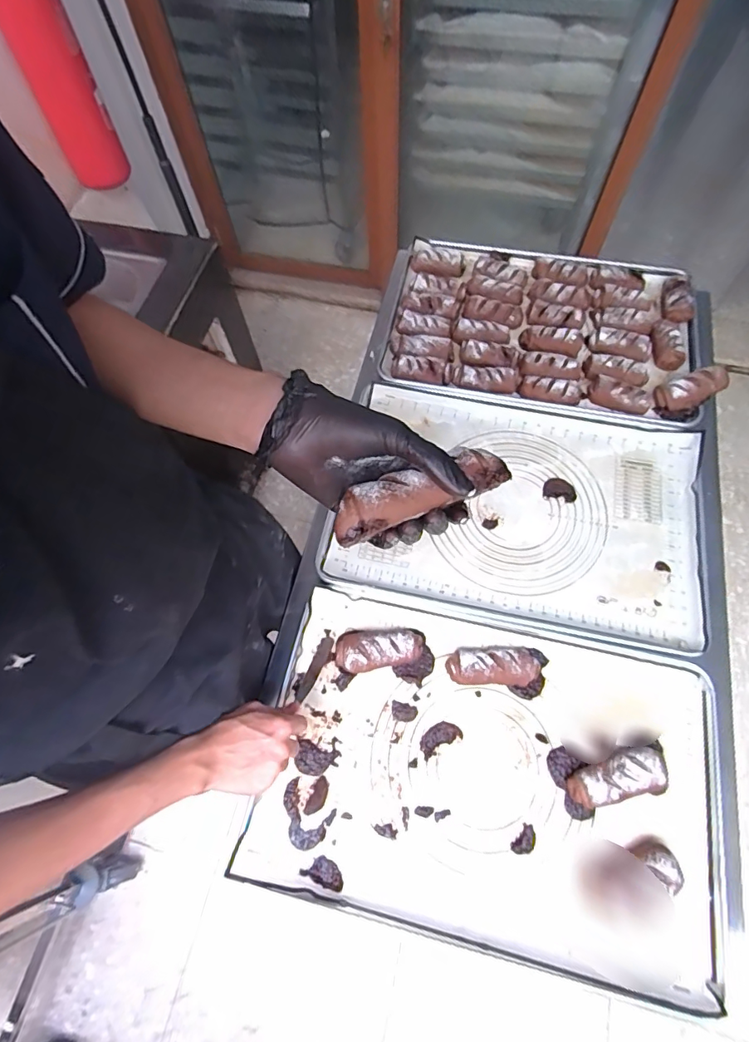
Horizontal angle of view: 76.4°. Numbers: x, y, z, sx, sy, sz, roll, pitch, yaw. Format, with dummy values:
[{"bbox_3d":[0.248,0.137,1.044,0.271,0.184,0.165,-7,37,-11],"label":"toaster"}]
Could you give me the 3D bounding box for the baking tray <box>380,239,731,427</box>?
[{"bbox_3d":[0.329,-0.383,0.942,0.587,0.049,0.377,9,68,6],"label":"baking tray"}]

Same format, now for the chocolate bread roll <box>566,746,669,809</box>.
[{"bbox_3d":[0.319,0.337,0.630,0.125,0.035,0.059,-8,67,-1],"label":"chocolate bread roll"}]

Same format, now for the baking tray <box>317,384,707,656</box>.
[{"bbox_3d":[0.241,-0.024,0.803,0.579,0.030,0.392,11,68,7],"label":"baking tray"}]

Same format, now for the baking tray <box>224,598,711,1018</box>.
[{"bbox_3d":[0.152,0.333,0.647,0.604,0.039,0.399,11,68,7],"label":"baking tray"}]

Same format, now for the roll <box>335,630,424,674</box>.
[{"bbox_3d":[0.007,0.192,0.707,0.127,0.035,0.053,-7,67,-1],"label":"roll"}]

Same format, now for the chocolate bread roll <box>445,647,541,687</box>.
[{"bbox_3d":[0.171,0.211,0.690,0.127,0.035,0.052,-2,67,2],"label":"chocolate bread roll"}]

